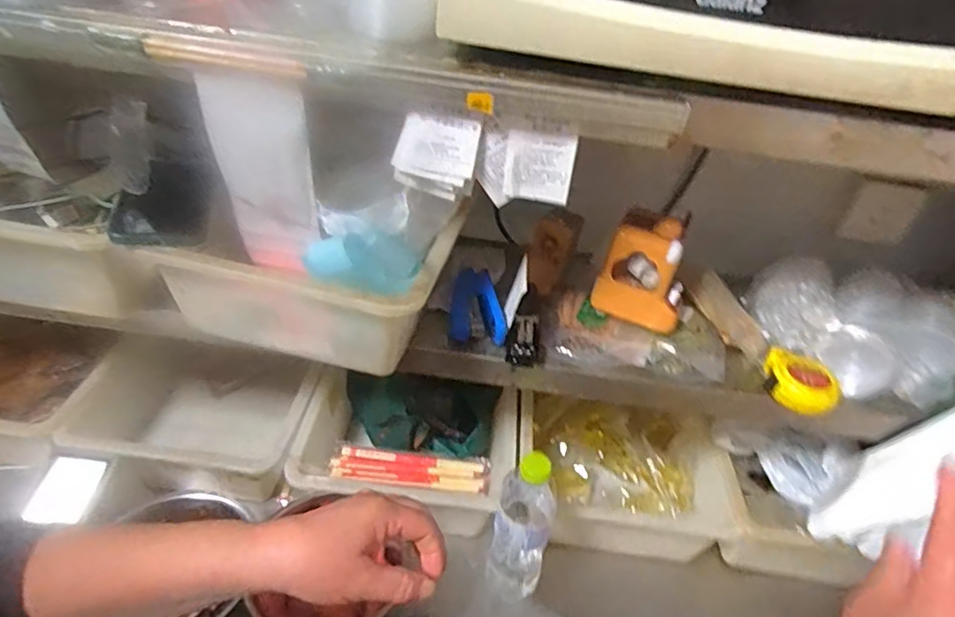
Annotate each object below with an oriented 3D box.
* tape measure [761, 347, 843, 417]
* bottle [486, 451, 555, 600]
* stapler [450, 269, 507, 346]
[{"bbox_3d":[0.342,0.079,0.606,0.070,0.035,0.056,19,38,20],"label":"tape measure"},{"bbox_3d":[0.051,0.247,0.660,0.060,0.230,0.064,9,35,6],"label":"bottle"},{"bbox_3d":[0.000,-0.002,0.656,0.060,0.036,0.108,3,35,-2],"label":"stapler"}]

